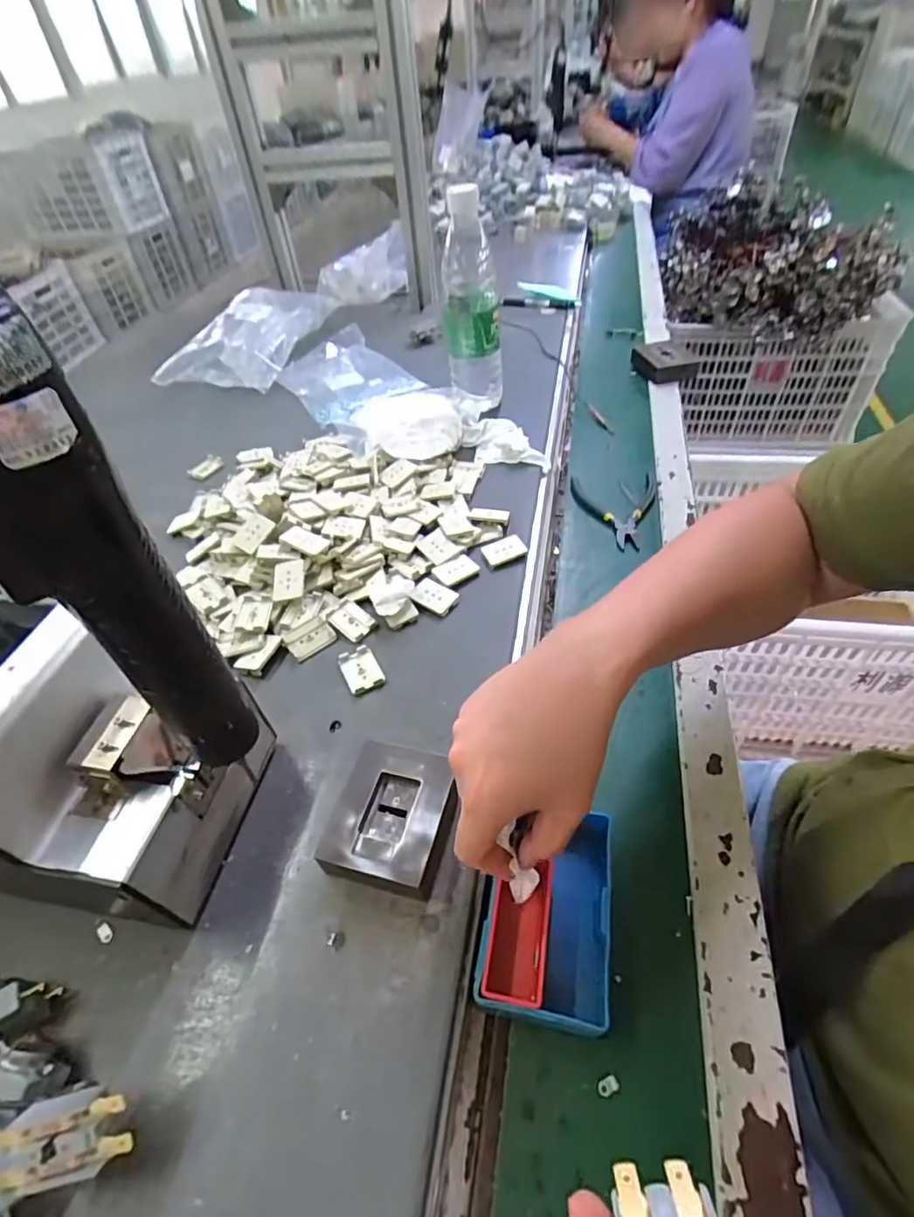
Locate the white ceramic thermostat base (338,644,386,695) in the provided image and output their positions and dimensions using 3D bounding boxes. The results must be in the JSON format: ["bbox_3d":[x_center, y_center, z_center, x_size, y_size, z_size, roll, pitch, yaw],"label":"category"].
[{"bbox_3d":[-0.076,0.048,0.445,0.026,0.006,0.043,-22,48,-15],"label":"white ceramic thermostat base"}]

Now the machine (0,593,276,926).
[{"bbox_3d":[-0.228,0.088,0.323,0.178,0.150,0.131,3,47,10],"label":"machine"}]

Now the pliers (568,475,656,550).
[{"bbox_3d":[0.176,-0.108,0.606,0.091,0.008,0.127,-1,46,4],"label":"pliers"}]

